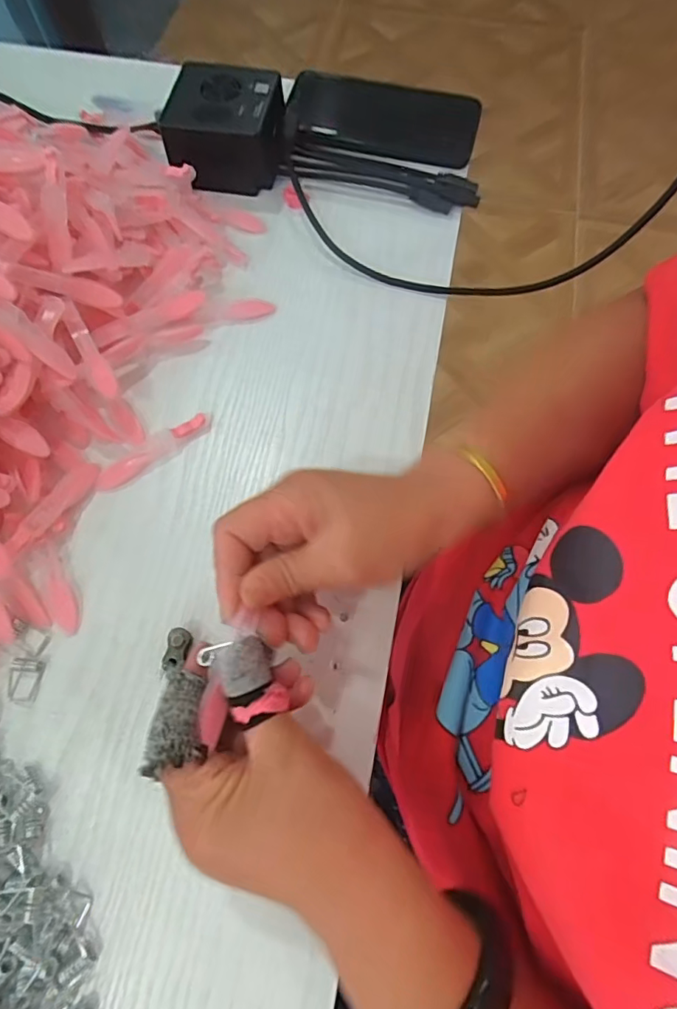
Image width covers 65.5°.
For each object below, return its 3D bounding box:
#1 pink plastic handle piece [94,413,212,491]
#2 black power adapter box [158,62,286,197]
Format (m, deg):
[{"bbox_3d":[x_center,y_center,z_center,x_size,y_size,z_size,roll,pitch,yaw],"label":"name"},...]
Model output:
[{"bbox_3d":[-0.115,-0.035,0.329,0.078,0.006,0.017,-31,71,-13],"label":"pink plastic handle piece"},{"bbox_3d":[-0.081,-0.280,0.392,0.080,0.049,0.074,11,67,4],"label":"black power adapter box"}]

